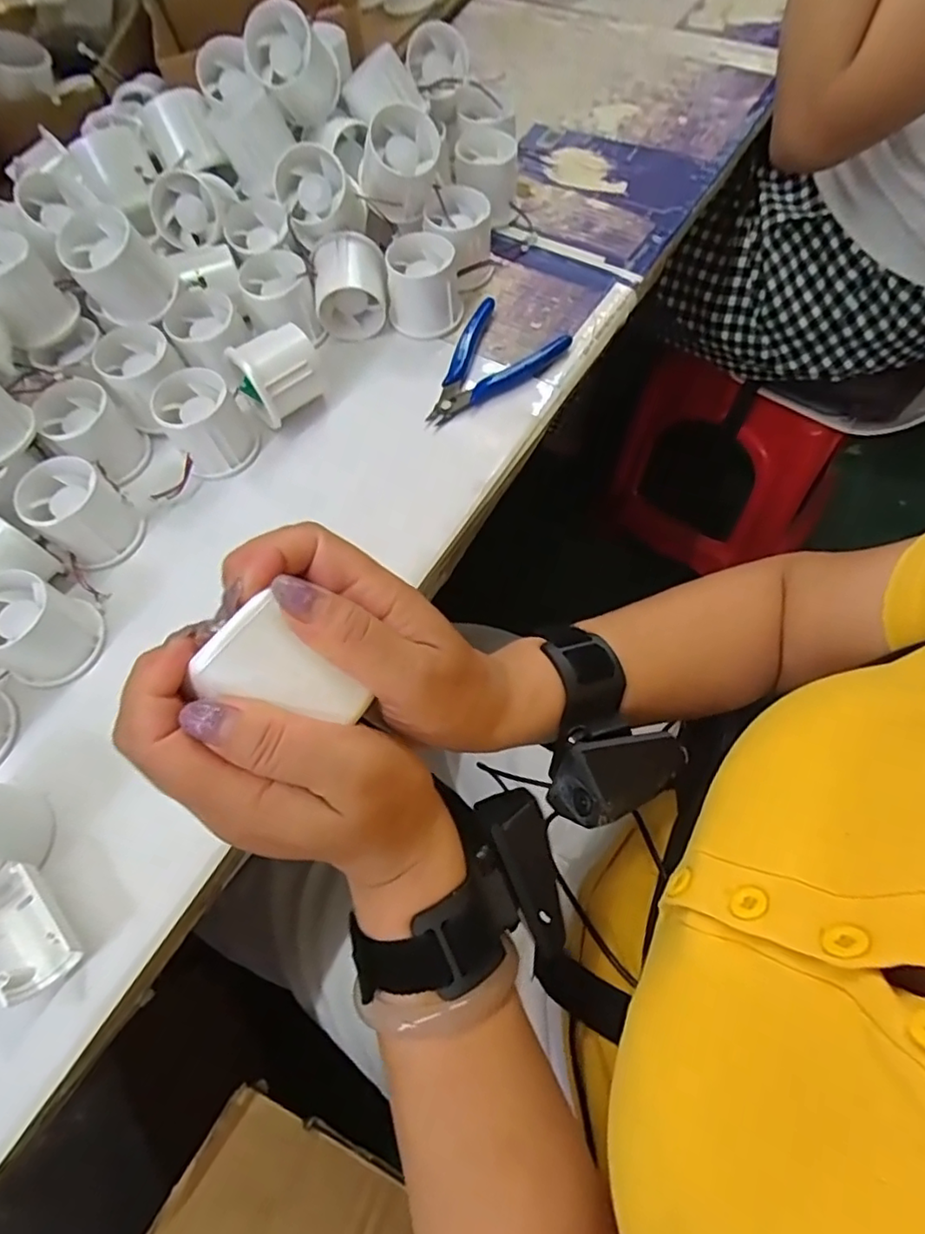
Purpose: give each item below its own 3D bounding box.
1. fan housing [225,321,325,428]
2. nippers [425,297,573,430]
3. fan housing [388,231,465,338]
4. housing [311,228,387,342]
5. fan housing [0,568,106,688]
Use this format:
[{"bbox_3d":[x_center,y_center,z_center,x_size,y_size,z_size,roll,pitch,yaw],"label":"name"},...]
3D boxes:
[{"bbox_3d":[-0.128,-0.170,0.422,0.055,0.049,0.046,-39,69,-13],"label":"fan housing"},{"bbox_3d":[0.013,-0.188,0.452,0.078,0.015,0.120,38,73,18],"label":"nippers"},{"bbox_3d":[-0.029,-0.254,0.458,0.052,0.047,0.051,4,66,5],"label":"fan housing"},{"bbox_3d":[-0.085,-0.253,0.457,0.054,0.053,0.047,-6,65,1],"label":"housing"},{"bbox_3d":[-0.256,0.007,0.357,0.055,0.046,0.055,20,68,12],"label":"fan housing"}]

